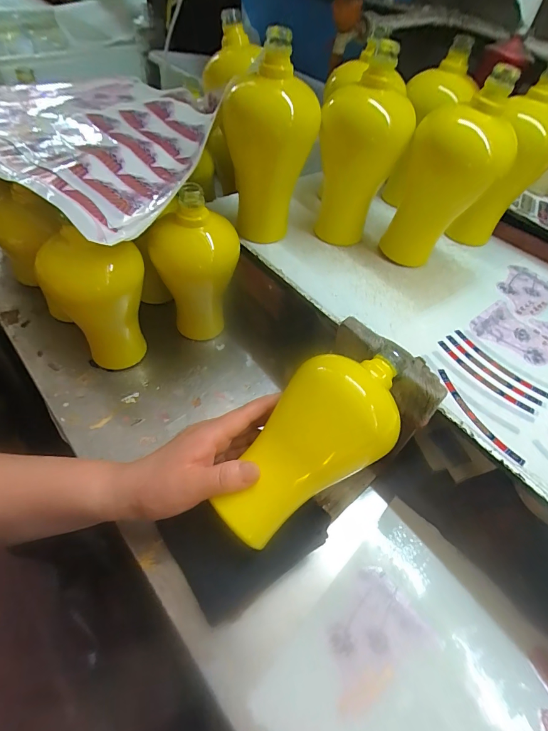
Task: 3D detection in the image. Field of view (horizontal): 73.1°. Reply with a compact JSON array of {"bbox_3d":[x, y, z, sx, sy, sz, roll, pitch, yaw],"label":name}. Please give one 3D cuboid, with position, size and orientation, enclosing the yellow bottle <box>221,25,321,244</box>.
[{"bbox_3d":[-0.006,-0.250,0.442,0.102,0.219,0.094,0,55,-5],"label":"yellow bottle"}]

